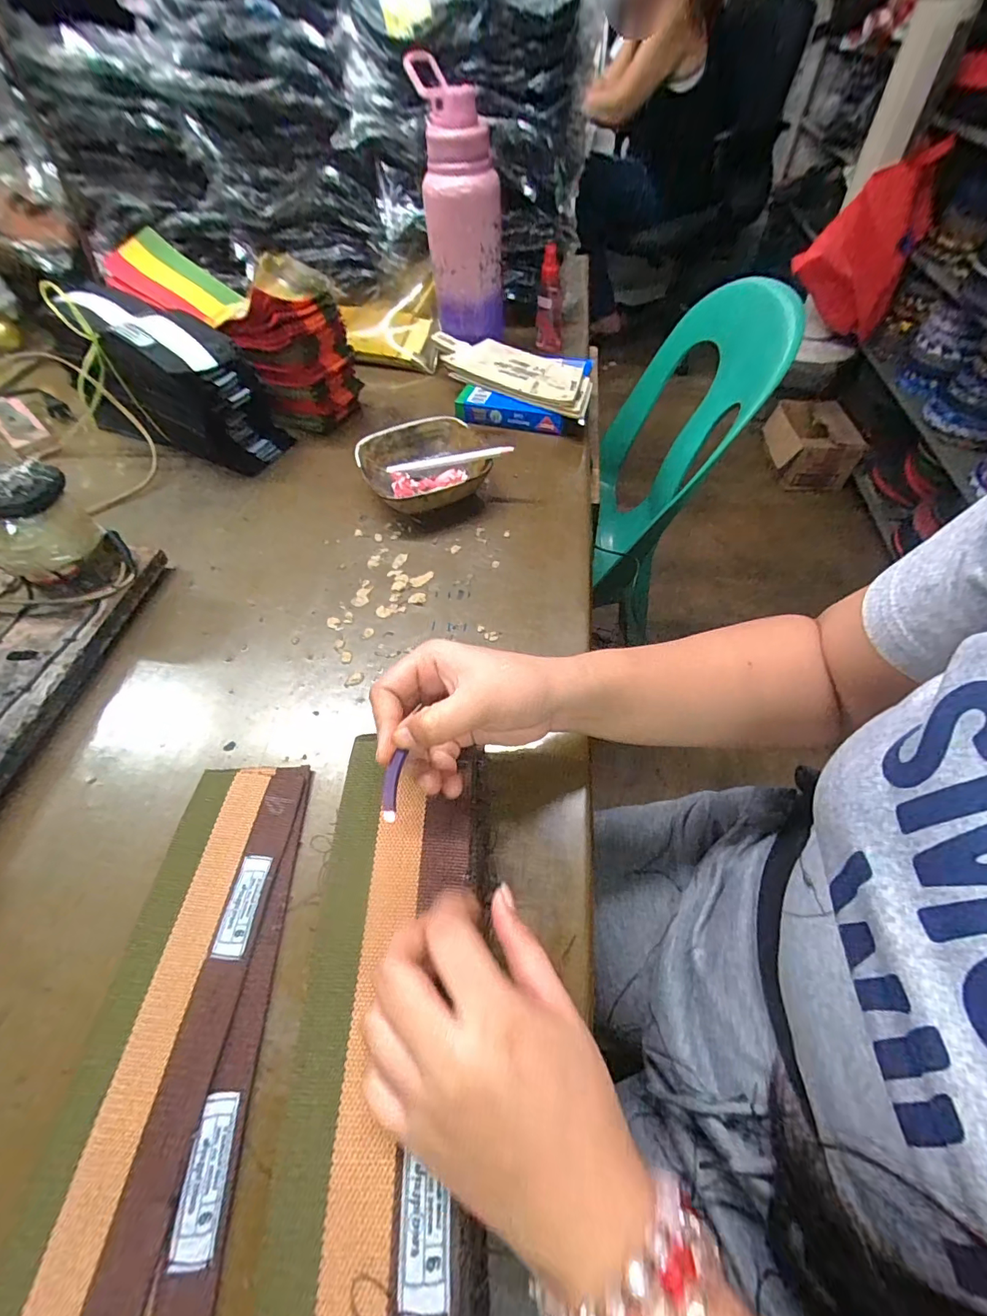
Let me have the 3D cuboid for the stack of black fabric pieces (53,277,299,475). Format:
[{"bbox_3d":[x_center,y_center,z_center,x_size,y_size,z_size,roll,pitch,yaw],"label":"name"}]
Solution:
[{"bbox_3d":[-0.374,-0.320,0.554,0.242,0.140,0.096,25,60,19],"label":"stack of black fabric pieces"}]

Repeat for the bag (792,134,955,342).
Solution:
[{"bbox_3d":[0.983,-1.072,1.301,0.344,0.360,0.148,-26,58,-14],"label":"bag"}]

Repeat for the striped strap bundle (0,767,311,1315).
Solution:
[{"bbox_3d":[-0.174,0.203,0.261,0.099,0.006,0.291,-1,55,2],"label":"striped strap bundle"}]

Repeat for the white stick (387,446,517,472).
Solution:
[{"bbox_3d":[-0.049,-0.210,0.502,0.147,0.009,0.008,1,54,24],"label":"white stick"}]

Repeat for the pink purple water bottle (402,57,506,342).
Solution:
[{"bbox_3d":[-0.035,-0.523,0.578,0.088,0.231,0.085,-1,55,2],"label":"pink purple water bottle"}]

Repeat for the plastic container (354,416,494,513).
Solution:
[{"bbox_3d":[-0.071,-0.201,0.512,0.133,0.046,0.125,-2,55,2],"label":"plastic container"}]

